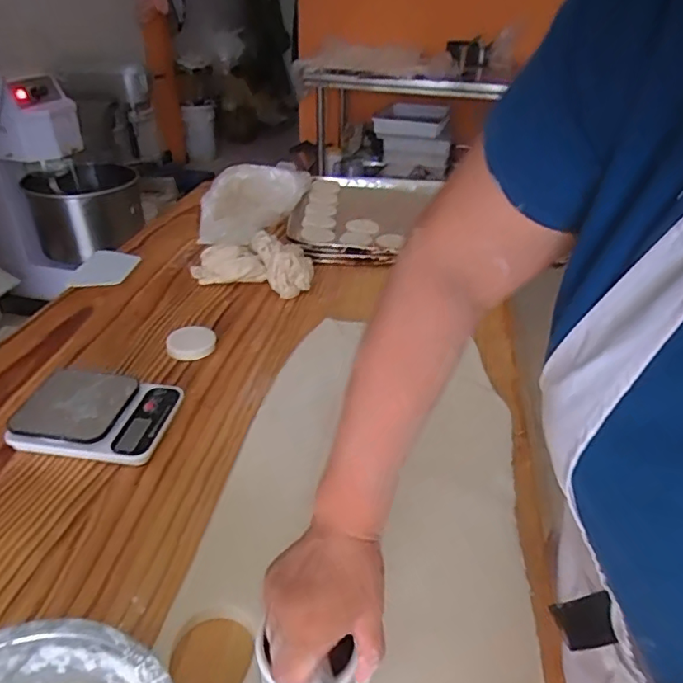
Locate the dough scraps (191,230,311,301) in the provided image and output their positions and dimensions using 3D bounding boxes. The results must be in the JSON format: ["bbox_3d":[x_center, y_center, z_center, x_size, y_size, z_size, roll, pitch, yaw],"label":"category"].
[{"bbox_3d":[-0.152,-0.142,0.967,0.213,0.067,0.114,11,35,13],"label":"dough scraps"}]

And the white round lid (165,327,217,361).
[{"bbox_3d":[-0.227,-0.003,0.823,0.068,0.017,0.076,2,34,0],"label":"white round lid"}]

